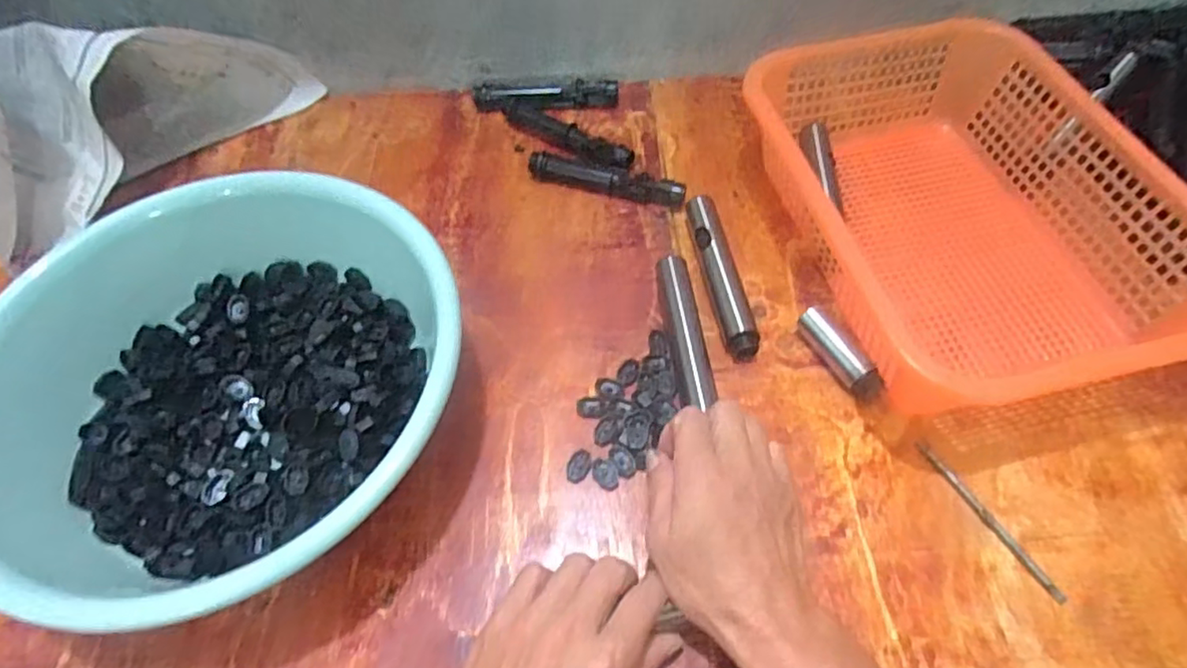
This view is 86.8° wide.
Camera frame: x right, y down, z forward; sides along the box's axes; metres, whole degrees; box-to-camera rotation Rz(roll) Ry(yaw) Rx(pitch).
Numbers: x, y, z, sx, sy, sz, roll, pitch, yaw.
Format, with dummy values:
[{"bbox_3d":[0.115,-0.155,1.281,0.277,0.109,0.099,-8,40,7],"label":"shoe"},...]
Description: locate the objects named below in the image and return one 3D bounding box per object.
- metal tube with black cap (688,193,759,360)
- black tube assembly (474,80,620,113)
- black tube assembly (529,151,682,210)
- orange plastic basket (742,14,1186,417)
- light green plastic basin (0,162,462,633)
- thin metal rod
[{"bbox_3d":[0.102,-0.050,0.510,0.025,0.021,0.155,-9,58,-4],"label":"metal tube with black cap"},{"bbox_3d":[-0.046,-0.237,0.628,0.142,0.028,0.023,-6,58,-2],"label":"black tube assembly"},{"bbox_3d":[0.011,-0.139,0.567,0.143,0.029,0.019,13,59,10],"label":"black tube assembly"},{"bbox_3d":[0.277,-0.099,0.490,0.253,0.093,0.338,-17,59,-8],"label":"orange plastic basket"},{"bbox_3d":[-0.233,0.030,0.421,0.297,0.104,0.279,-12,58,-6],"label":"light green plastic basin"},{"bbox_3d":[0.253,0.116,0.403,0.008,0.004,0.116,-25,60,-13],"label":"thin metal rod"}]

